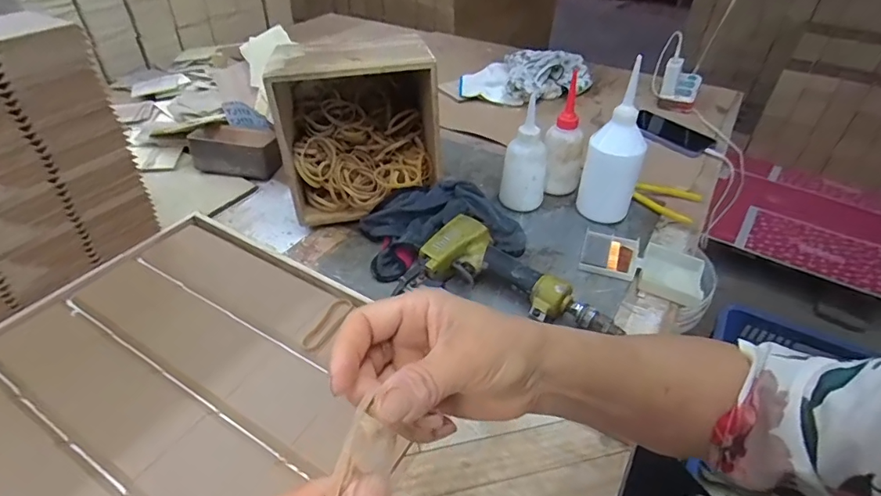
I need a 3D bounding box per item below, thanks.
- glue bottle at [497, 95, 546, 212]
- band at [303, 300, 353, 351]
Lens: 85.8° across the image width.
[{"bbox_3d":[0.120,-0.126,0.664,0.060,0.141,0.051,9,41,9],"label":"glue bottle"},{"bbox_3d":[-0.120,0.081,0.513,0.023,0.007,0.076,20,45,15],"label":"band"}]

